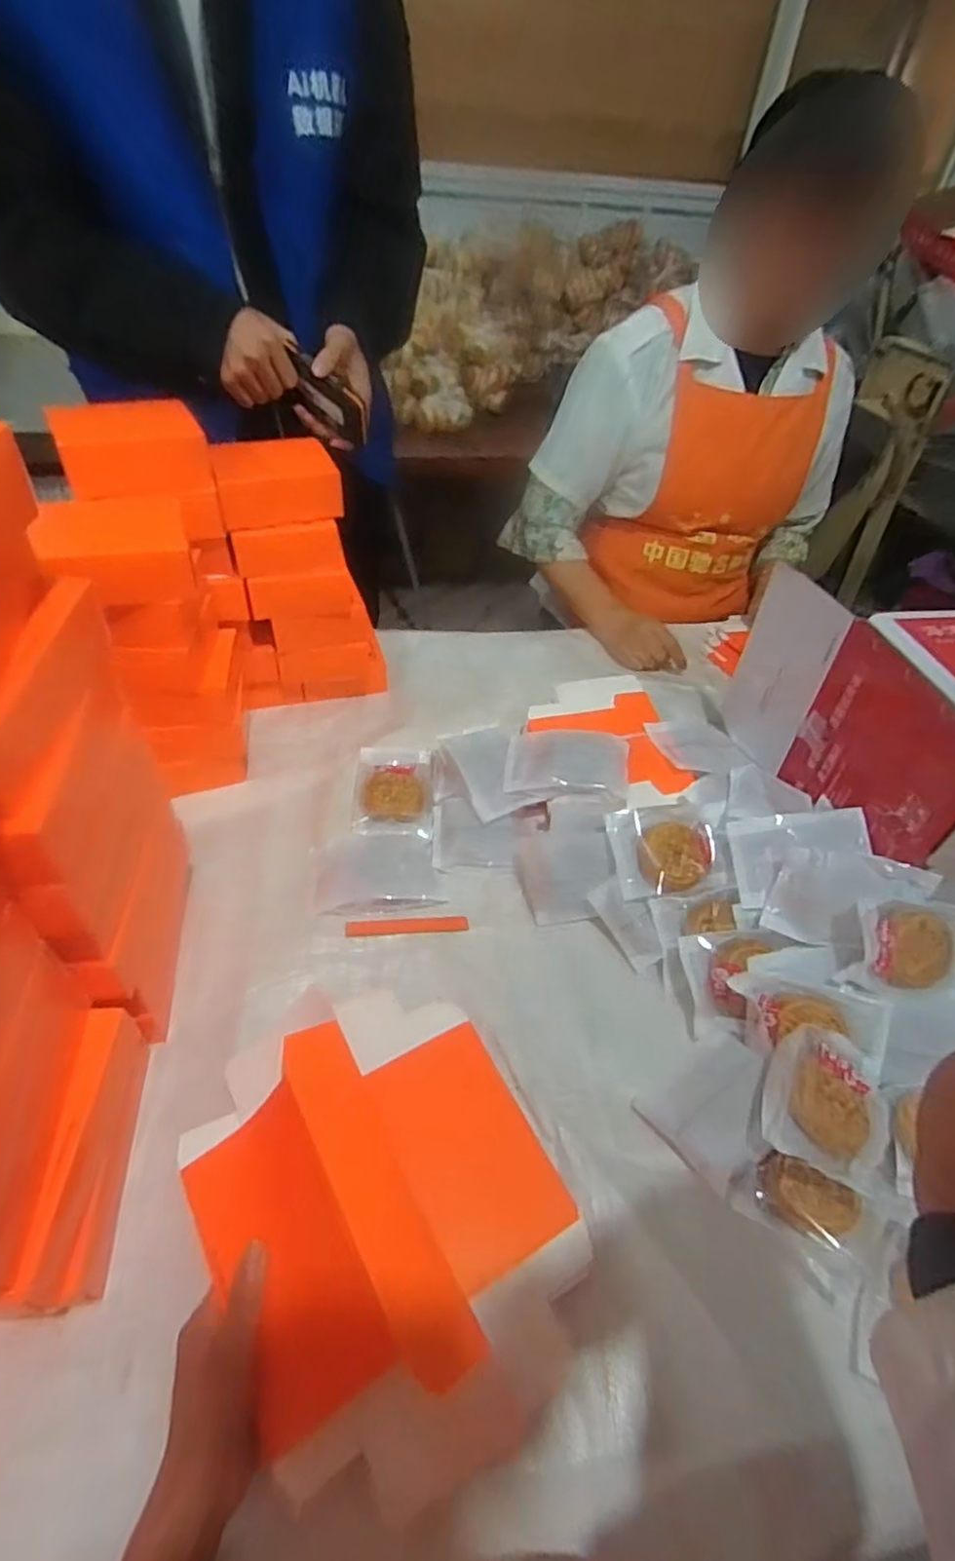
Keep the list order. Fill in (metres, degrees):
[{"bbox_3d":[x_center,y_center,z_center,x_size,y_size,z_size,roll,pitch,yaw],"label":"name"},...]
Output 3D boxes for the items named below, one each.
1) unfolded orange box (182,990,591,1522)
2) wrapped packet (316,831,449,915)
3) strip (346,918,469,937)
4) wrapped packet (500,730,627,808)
[{"bbox_3d":[-0.061,0.274,0.448,0.225,0.107,0.292,-21,51,-24],"label":"unfolded orange box"},{"bbox_3d":[-0.100,0.090,0.660,0.115,0.025,0.081,-5,47,-11],"label":"wrapped packet"},{"bbox_3d":[-0.068,0.141,0.645,0.117,0.008,0.017,-3,46,-9],"label":"strip"},{"bbox_3d":[0.101,-0.018,0.736,0.133,0.026,0.094,10,46,4],"label":"wrapped packet"}]

